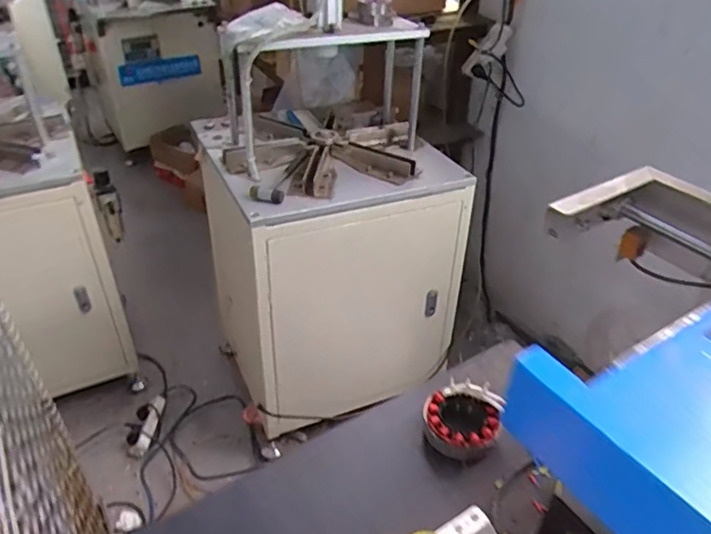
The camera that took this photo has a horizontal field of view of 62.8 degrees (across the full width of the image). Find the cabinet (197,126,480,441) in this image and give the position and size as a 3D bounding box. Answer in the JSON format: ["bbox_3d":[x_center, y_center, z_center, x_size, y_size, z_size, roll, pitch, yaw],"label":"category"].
[{"bbox_3d":[-0.078,-0.029,1.613,0.564,0.625,0.532,-13,38,-18],"label":"cabinet"}]

